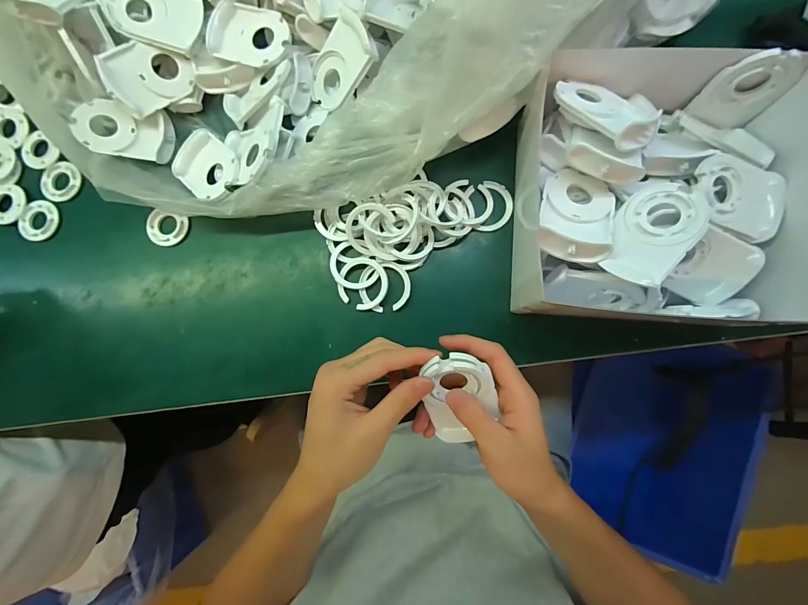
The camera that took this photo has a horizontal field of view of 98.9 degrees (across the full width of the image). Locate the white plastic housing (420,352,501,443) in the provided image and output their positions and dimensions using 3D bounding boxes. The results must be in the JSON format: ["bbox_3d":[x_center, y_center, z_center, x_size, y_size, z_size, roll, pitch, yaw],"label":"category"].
[{"bbox_3d":[0.044,0.076,0.267,0.054,0.009,0.083,-12,119,12],"label":"white plastic housing"}]

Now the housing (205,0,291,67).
[{"bbox_3d":[-0.152,-0.265,0.344,0.079,0.018,0.058,22,85,6],"label":"housing"}]

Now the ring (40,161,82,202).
[{"bbox_3d":[-0.378,-0.133,0.382,0.044,0.004,0.044,0,84,3],"label":"ring"}]

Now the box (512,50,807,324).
[{"bbox_3d":[0.203,-0.092,0.296,0.214,0.086,0.209,4,84,4],"label":"box"}]

